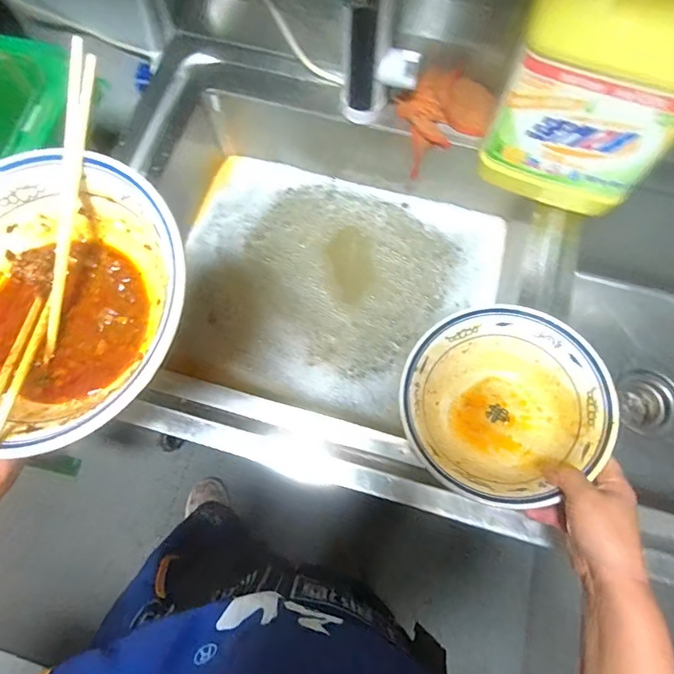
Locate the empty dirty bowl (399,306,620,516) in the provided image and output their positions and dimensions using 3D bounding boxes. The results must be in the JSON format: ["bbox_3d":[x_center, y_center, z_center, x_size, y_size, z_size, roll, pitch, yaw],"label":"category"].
[{"bbox_3d":[0.167,0.069,0.492,0.197,0.073,0.197,-3,66,6],"label":"empty dirty bowl"}]

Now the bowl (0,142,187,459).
[{"bbox_3d":[-0.188,-0.021,0.313,0.179,0.072,0.187,1,71,-2],"label":"bowl"}]

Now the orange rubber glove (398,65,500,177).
[{"bbox_3d":[0.146,-0.305,0.658,0.125,0.060,0.113,-22,110,12],"label":"orange rubber glove"}]

